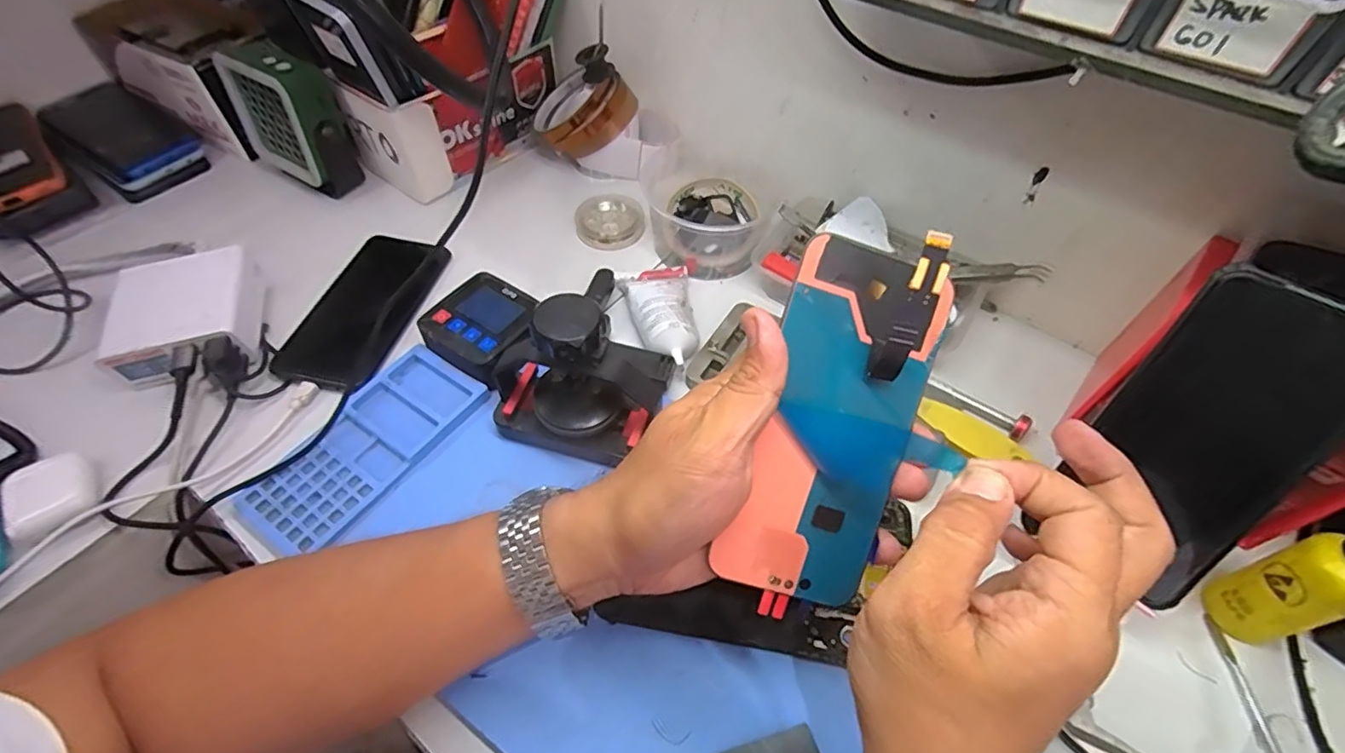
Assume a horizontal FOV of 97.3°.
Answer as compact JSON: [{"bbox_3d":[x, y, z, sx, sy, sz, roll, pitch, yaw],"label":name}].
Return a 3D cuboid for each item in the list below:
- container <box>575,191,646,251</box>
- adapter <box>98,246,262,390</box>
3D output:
[{"bbox_3d":[-0.058,-0.143,0.535,0.058,0.021,0.061,1,54,-1],"label":"container"},{"bbox_3d":[-0.358,-0.046,0.436,0.092,0.046,0.094,-15,56,-12],"label":"adapter"}]

